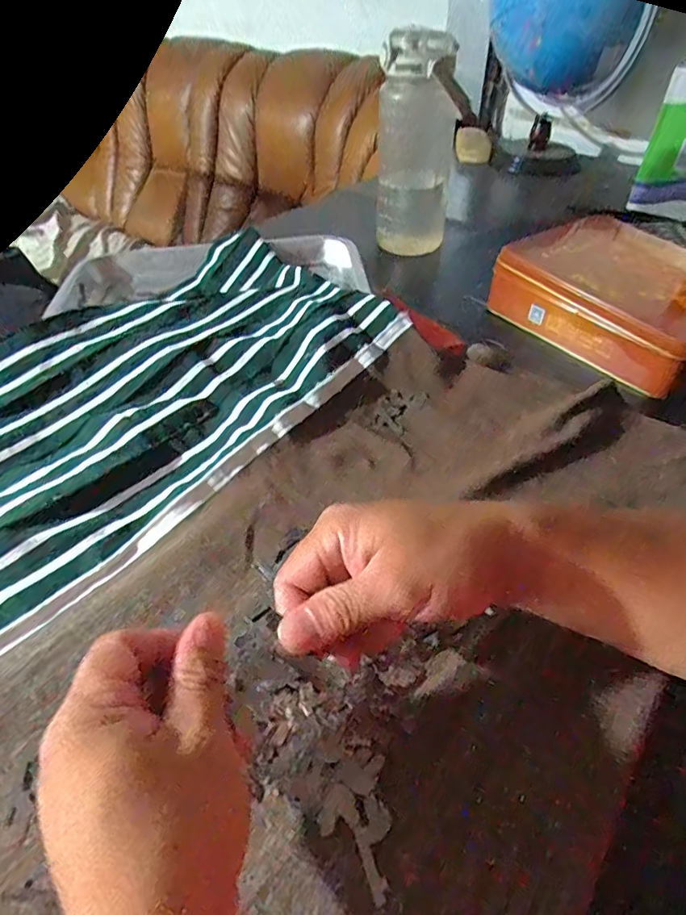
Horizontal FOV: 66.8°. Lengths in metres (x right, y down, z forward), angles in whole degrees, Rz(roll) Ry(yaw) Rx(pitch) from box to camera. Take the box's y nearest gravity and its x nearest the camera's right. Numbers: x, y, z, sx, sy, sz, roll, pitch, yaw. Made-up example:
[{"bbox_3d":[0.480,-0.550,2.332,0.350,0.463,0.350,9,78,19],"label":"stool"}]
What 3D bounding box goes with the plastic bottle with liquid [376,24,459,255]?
[{"bbox_3d":[0.097,-0.409,0.695,0.101,0.239,0.071,5,45,7],"label":"plastic bottle with liquid"}]

